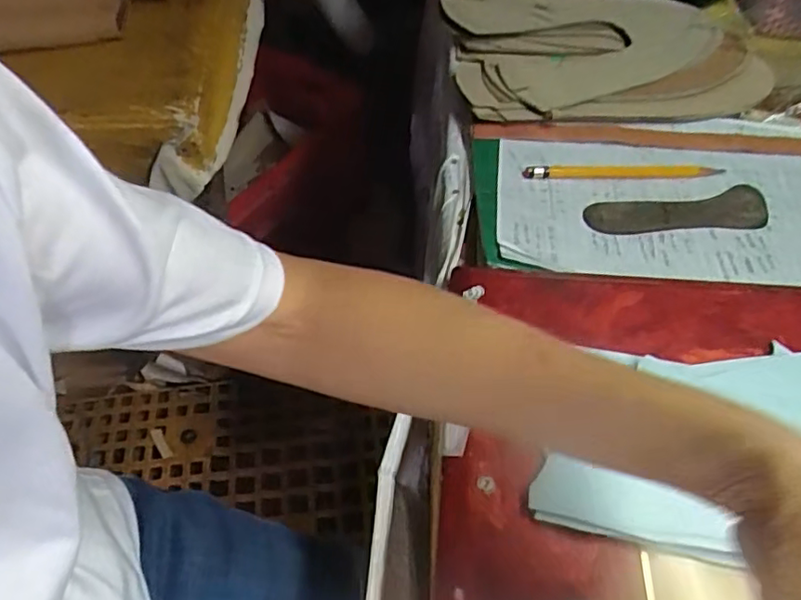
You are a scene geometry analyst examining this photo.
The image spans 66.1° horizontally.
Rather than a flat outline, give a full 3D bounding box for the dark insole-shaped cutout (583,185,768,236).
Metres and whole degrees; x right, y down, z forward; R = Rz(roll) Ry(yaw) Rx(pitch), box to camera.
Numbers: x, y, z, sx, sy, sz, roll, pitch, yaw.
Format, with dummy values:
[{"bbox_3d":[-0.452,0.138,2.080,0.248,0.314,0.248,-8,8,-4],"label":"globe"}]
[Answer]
[{"bbox_3d":[0.243,-0.074,0.531,0.176,0.004,0.048,-8,52,-13],"label":"dark insole-shaped cutout"}]

